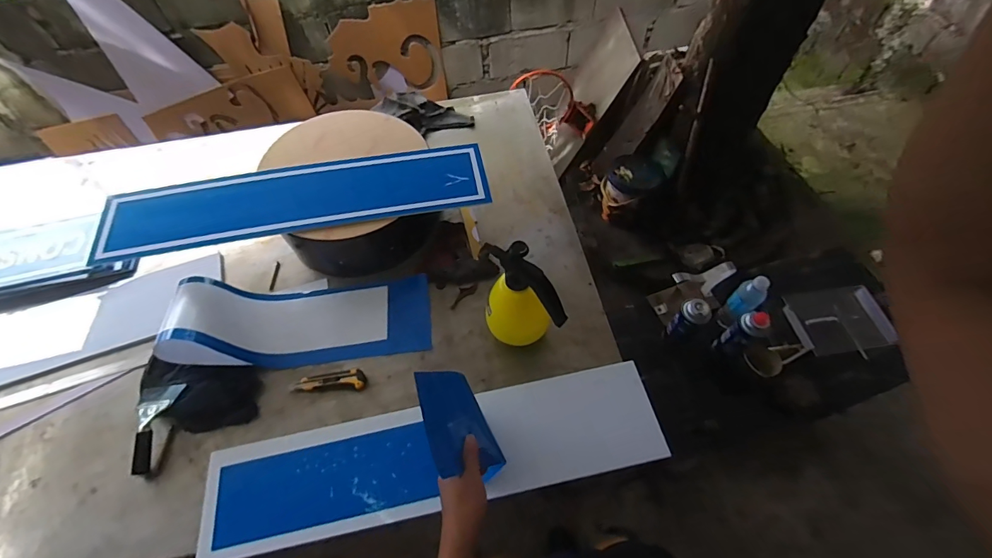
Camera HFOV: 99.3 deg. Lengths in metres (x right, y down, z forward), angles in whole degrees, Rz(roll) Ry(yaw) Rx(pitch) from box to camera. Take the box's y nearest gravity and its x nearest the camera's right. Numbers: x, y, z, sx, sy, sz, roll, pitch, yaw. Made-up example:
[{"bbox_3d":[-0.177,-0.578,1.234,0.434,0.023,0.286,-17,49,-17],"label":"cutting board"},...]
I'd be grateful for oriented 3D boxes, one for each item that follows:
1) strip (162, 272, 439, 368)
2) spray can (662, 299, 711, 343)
[{"bbox_3d":[-0.435,0.087,0.972,0.552,0.111,0.214,-1,58,-13],"label":"strip"},{"bbox_3d":[0.475,0.110,1.051,0.063,0.153,0.064,-1,59,2],"label":"spray can"}]

